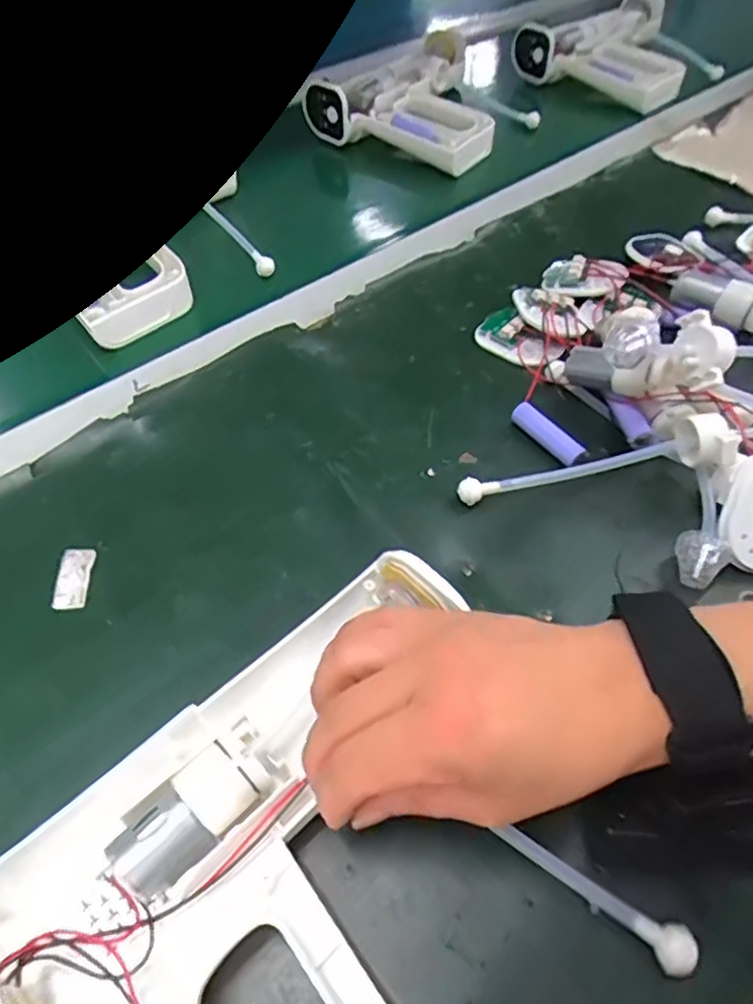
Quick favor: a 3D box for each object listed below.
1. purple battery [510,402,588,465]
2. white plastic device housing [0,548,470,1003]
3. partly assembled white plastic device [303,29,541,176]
[{"bbox_3d":[0.101,-0.041,0.382,0.010,0.013,0.049,-31,57,-21],"label":"purple battery"},{"bbox_3d":[-0.015,0.133,0.221,0.205,0.049,0.175,-37,59,-24],"label":"white plastic device housing"},{"bbox_3d":[0.070,-0.408,0.648,0.194,0.048,0.215,33,60,25],"label":"partly assembled white plastic device"}]

